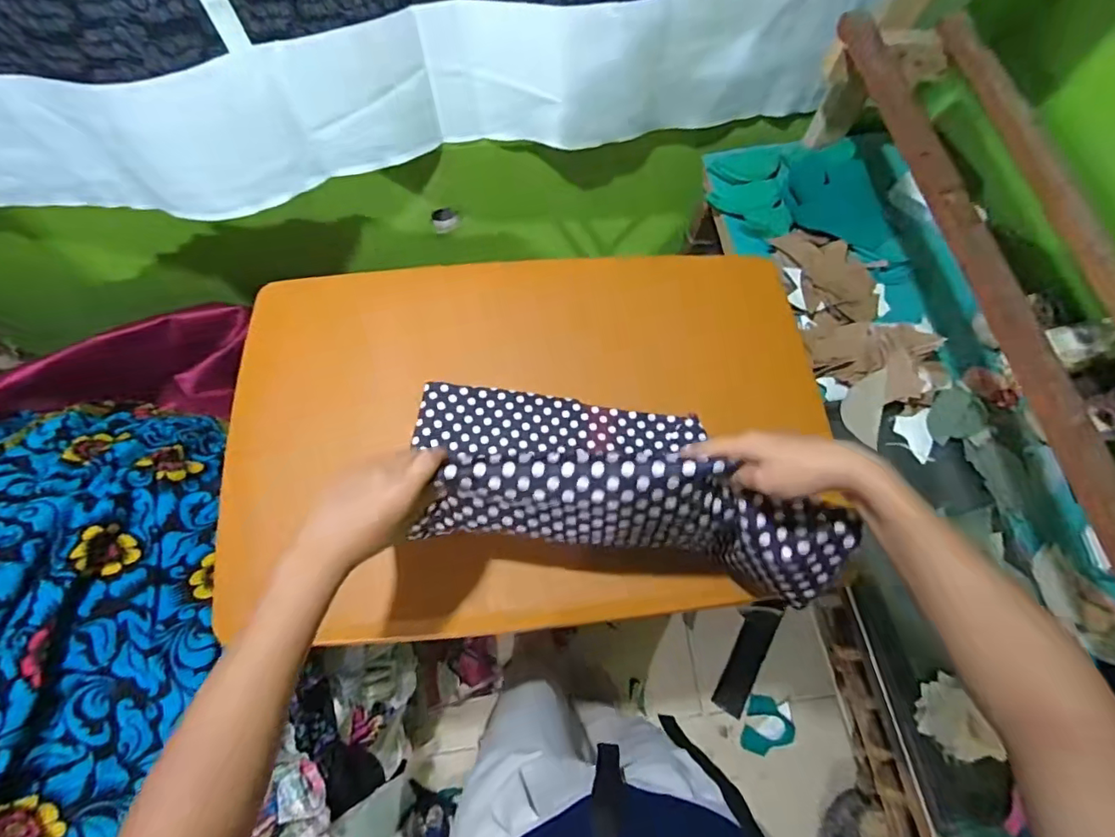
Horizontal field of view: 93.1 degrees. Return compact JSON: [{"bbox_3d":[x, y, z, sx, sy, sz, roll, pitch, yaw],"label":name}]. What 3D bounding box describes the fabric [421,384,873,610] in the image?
[{"bbox_3d":[0.043,0.039,0.542,0.424,0.216,0.195,10,70,2],"label":"fabric"}]

